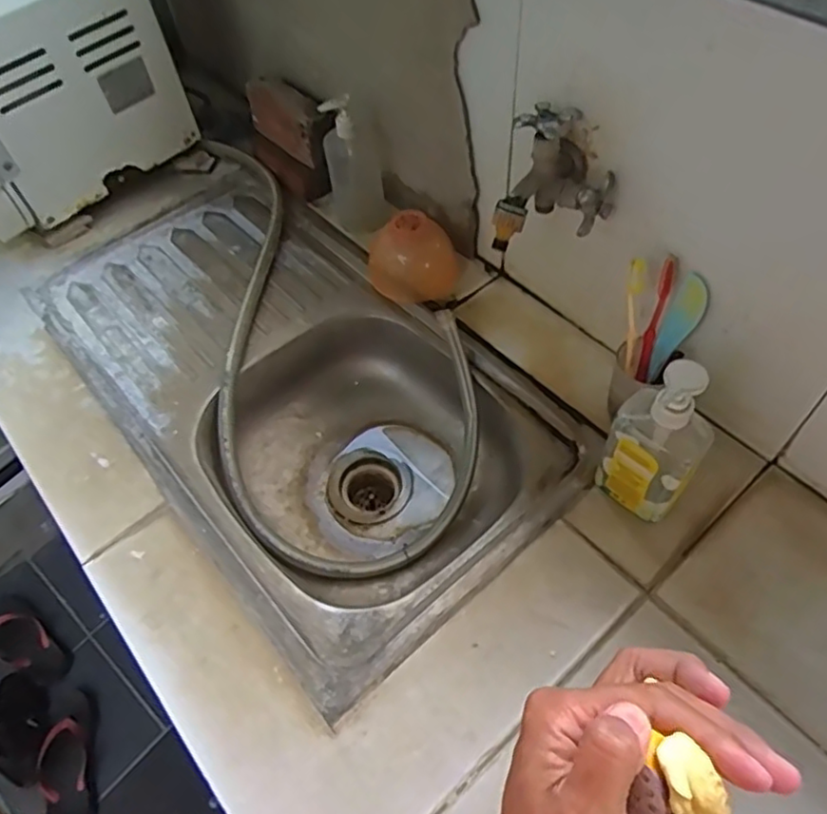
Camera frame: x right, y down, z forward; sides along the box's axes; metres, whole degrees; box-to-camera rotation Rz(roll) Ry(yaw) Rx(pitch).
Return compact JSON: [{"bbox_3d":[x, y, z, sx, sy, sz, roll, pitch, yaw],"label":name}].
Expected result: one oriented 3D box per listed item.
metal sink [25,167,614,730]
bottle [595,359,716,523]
[{"bbox_3d":[-0.160,-0.024,0.858,0.398,0.138,0.748,-36,60,-20],"label":"metal sink"},{"bbox_3d":[0.223,0.035,0.591,0.083,0.197,0.057,30,62,22],"label":"bottle"}]

